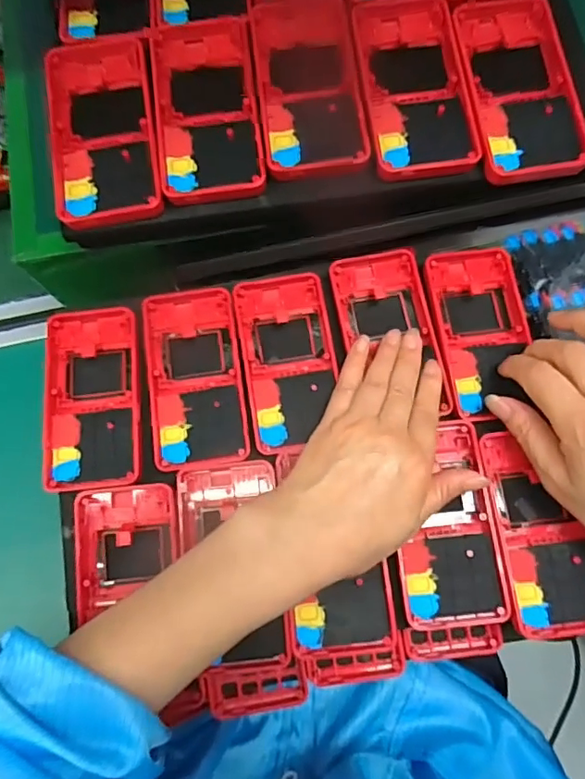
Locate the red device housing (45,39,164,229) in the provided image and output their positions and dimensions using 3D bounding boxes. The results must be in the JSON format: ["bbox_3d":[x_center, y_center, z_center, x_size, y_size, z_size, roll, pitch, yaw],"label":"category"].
[{"bbox_3d":[-0.118,-0.162,0.331,0.064,0.014,0.129,-9,73,-1],"label":"red device housing"}]

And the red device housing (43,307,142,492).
[{"bbox_3d":[-0.135,0.004,0.360,0.062,0.013,0.124,-7,73,-1],"label":"red device housing"}]

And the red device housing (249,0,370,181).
[{"bbox_3d":[0.010,-0.199,0.341,0.065,0.014,0.141,-6,73,0],"label":"red device housing"}]

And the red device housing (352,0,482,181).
[{"bbox_3d":[0.076,-0.192,0.333,0.061,0.010,0.134,-6,73,0],"label":"red device housing"}]

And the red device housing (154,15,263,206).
[{"bbox_3d":[-0.053,-0.176,0.333,0.063,0.011,0.129,-8,73,-1],"label":"red device housing"}]

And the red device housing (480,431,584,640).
[{"bbox_3d":[0.157,0.088,0.332,0.061,0.017,0.119,-5,73,0],"label":"red device housing"}]

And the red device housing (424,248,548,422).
[{"bbox_3d":[0.133,-0.041,0.374,0.064,0.018,0.123,-7,73,0],"label":"red device housing"}]

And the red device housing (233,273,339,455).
[{"bbox_3d":[-0.003,-0.021,0.369,0.062,0.025,0.123,-10,73,-1],"label":"red device housing"}]

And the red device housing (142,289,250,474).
[{"bbox_3d":[-0.066,-0.011,0.360,0.062,0.011,0.126,-9,73,-1],"label":"red device housing"}]

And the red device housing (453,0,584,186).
[{"bbox_3d":[0.138,-0.192,0.330,0.064,0.018,0.134,-8,73,-1],"label":"red device housing"}]

